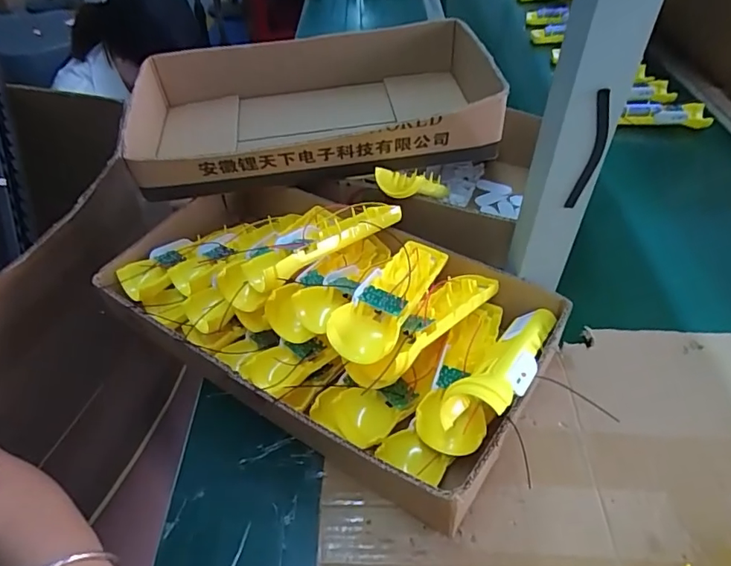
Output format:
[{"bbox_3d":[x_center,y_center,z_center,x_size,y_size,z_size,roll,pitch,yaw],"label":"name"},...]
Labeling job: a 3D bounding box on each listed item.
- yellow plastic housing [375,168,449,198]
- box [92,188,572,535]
[{"bbox_3d":[0.068,-0.117,0.593,0.048,0.029,0.149,35,25,29],"label":"yellow plastic housing"},{"bbox_3d":[-0.054,0.013,0.487,0.426,0.123,0.227,26,52,23],"label":"box"}]

